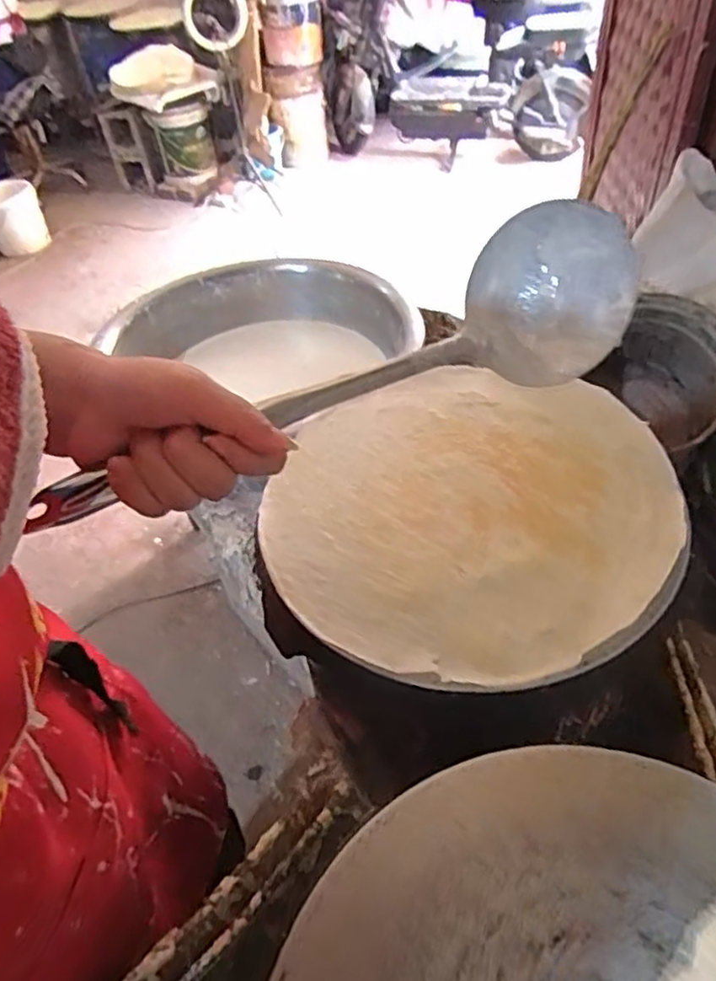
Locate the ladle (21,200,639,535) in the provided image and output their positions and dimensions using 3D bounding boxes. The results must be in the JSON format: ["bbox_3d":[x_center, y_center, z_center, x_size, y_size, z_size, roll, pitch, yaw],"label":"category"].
[{"bbox_3d":[-0.013,-0.052,0.349,0.322,0.071,0.080,-24,48,-5],"label":"ladle"}]

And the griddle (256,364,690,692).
[{"bbox_3d":[0.095,0.012,0.613,0.359,0.031,0.348,-4,46,4],"label":"griddle"}]

